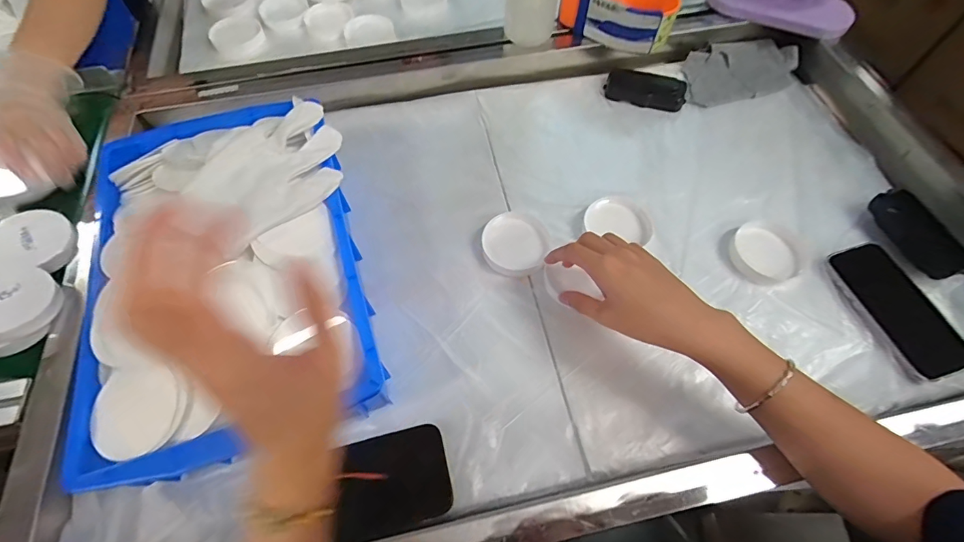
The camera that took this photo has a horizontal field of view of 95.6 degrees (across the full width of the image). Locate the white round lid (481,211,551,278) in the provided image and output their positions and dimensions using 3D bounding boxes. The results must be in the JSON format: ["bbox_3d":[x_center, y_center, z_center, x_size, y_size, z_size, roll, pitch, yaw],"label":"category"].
[{"bbox_3d":[0.038,-0.033,0.502,0.074,0.010,0.086,-12,63,-7],"label":"white round lid"}]

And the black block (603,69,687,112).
[{"bbox_3d":[0.232,-0.259,0.617,0.107,0.018,0.047,12,63,5],"label":"black block"}]

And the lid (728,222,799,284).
[{"bbox_3d":[0.319,-0.021,0.494,0.073,0.018,0.073,0,62,-1],"label":"lid"}]

